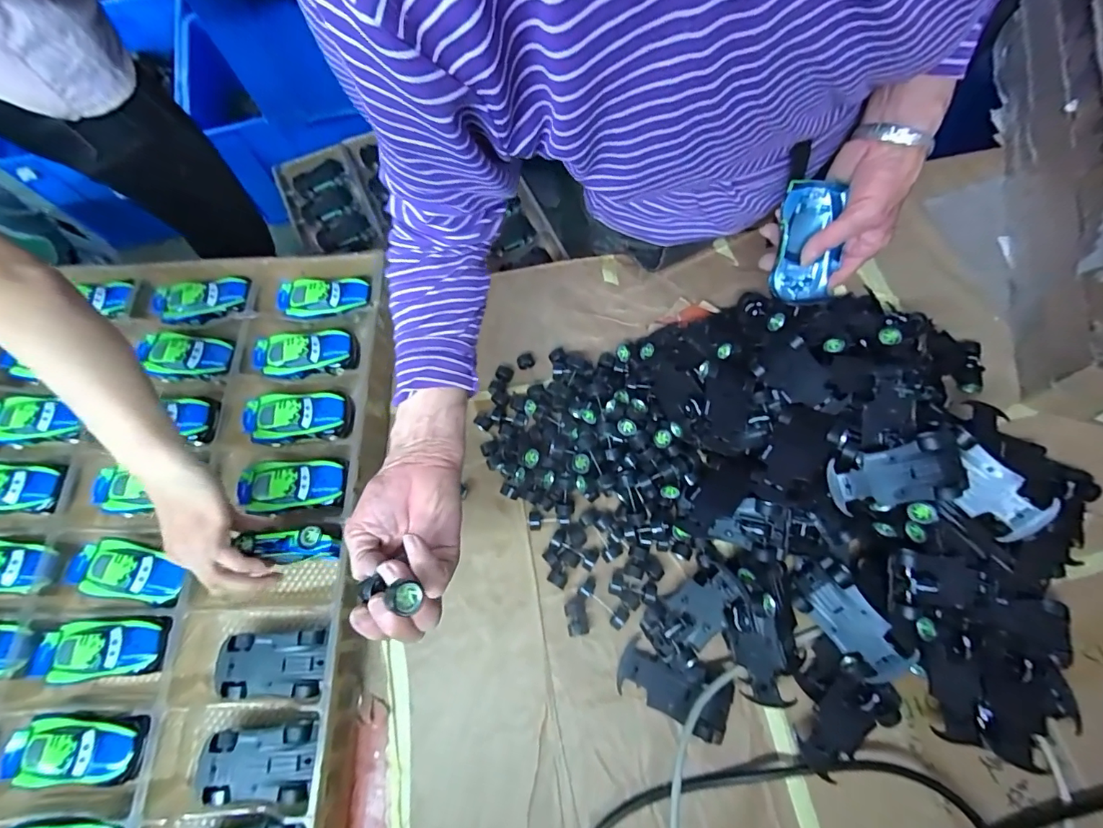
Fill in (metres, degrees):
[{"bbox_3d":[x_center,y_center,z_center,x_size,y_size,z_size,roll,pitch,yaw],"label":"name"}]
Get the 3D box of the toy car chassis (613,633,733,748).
[{"bbox_3d":[0.117,0.261,0.443,0.106,0.017,0.053,21,72,10],"label":"toy car chassis"}]

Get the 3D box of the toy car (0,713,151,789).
[{"bbox_3d":[-0.429,0.308,0.427,0.115,0.033,0.059,-4,70,1],"label":"toy car"}]

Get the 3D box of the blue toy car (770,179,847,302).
[{"bbox_3d":[0.240,-0.160,0.438,0.052,0.022,0.107,2,105,3],"label":"blue toy car"}]

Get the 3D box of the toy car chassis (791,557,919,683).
[{"bbox_3d":[0.279,0.189,0.435,0.054,0.023,0.105,-47,64,24],"label":"toy car chassis"}]

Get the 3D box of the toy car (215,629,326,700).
[{"bbox_3d":[-0.263,0.238,0.447,0.100,0.027,0.055,-1,72,1],"label":"toy car"}]

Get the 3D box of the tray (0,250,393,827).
[{"bbox_3d":[-0.427,0.124,0.494,0.469,0.053,0.655,-2,70,2],"label":"tray"}]

